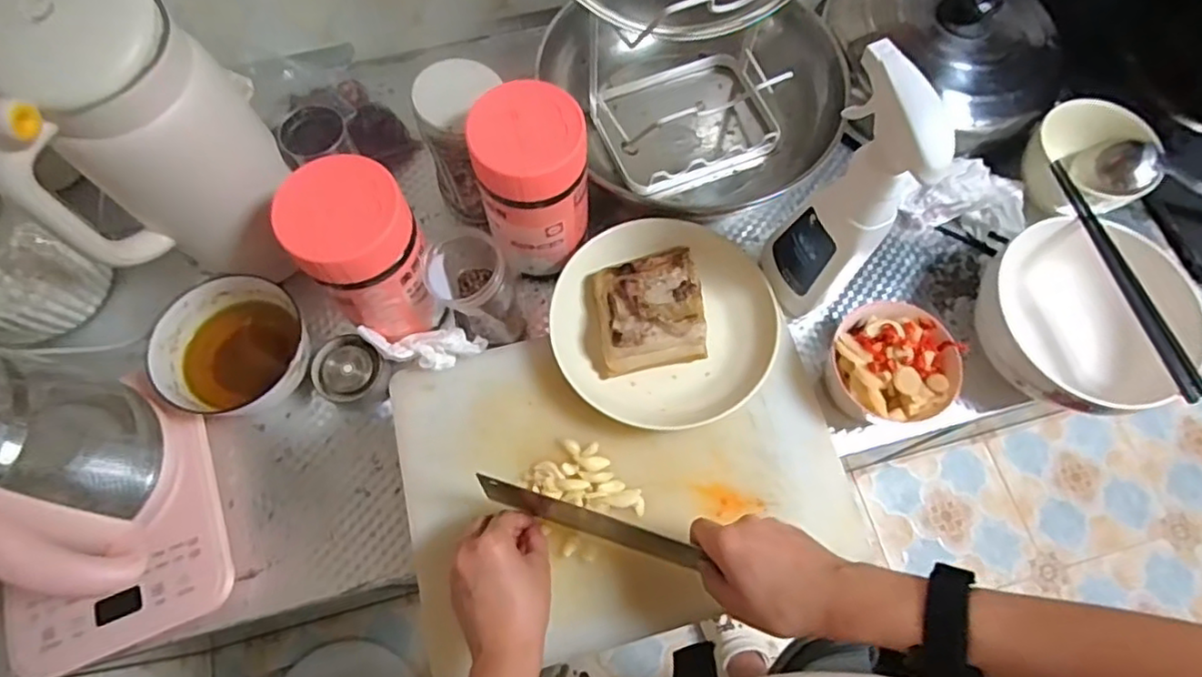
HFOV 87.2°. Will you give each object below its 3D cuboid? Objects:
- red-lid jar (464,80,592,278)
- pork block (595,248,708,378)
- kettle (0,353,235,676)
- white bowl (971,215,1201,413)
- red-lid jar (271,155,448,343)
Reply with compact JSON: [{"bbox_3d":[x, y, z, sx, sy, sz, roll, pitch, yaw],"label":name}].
[{"bbox_3d":[-0.057,-0.133,0.557,0.092,0.154,0.086,0,69,-1],"label":"red-lid jar"},{"bbox_3d":[0.046,-0.025,0.570,0.103,0.039,0.100,-11,70,-5],"label":"pork block"},{"bbox_3d":[-0.403,0.119,0.427,0.162,0.220,0.193,-20,71,-8],"label":"kettle"},{"bbox_3d":[0.430,-0.013,0.584,0.168,0.085,0.166,0,69,-1],"label":"white bowl"},{"bbox_3d":[-0.193,-0.063,0.526,0.096,0.159,0.094,0,69,-1],"label":"red-lid jar"}]

